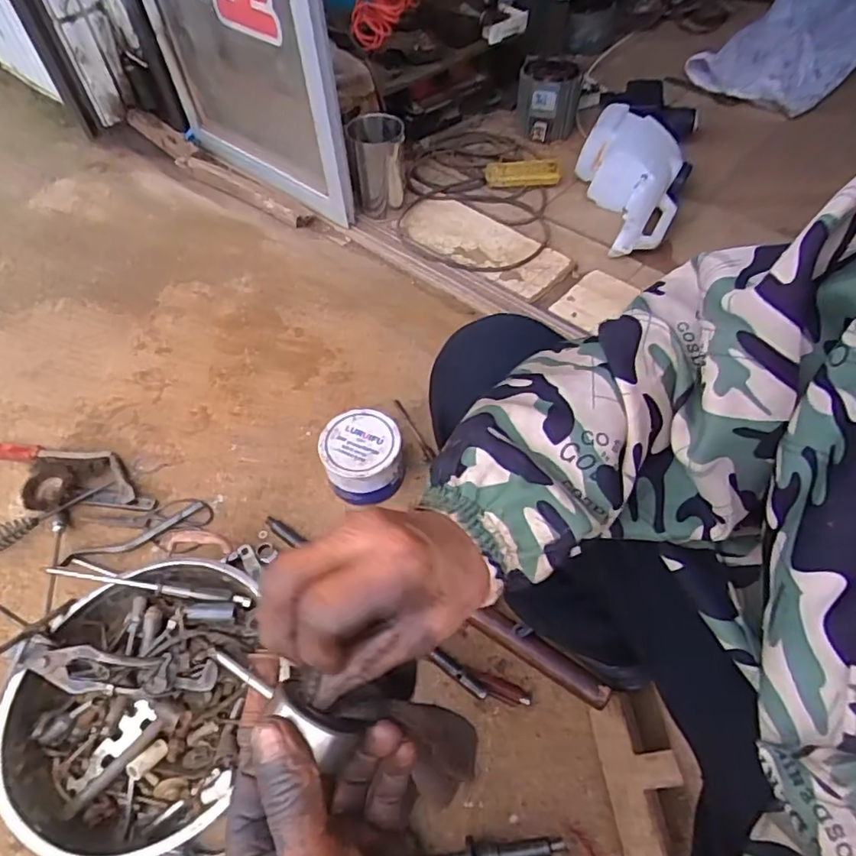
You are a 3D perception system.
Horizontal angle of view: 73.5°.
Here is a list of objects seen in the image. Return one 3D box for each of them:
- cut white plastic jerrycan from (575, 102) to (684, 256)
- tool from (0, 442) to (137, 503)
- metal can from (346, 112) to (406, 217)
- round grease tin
[{"bbox_3d":[0.486,-0.611,1.395,0.242,0.183,0.402,14,56,12],"label":"cut white plastic jerrycan"},{"bbox_3d":[-0.609,0.057,0.968,0.314,0.022,0.072,14,56,13],"label":"tool"},{"bbox_3d":[-0.124,-0.673,1.470,0.138,0.191,0.166,-6,55,-3],"label":"metal can"},{"bbox_3d":[-0.102,0.050,0.908,0.121,0.092,0.125,-1,54,2],"label":"round grease tin"}]

